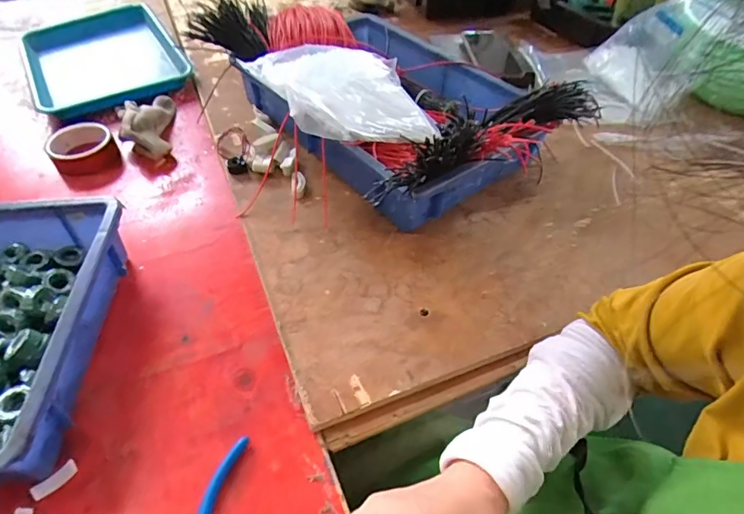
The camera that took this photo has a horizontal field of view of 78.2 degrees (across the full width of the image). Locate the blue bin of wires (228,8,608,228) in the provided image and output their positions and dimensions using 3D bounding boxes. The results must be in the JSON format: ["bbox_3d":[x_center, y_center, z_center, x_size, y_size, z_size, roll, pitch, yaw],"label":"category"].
[{"bbox_3d":[0.024,-0.244,0.659,0.325,0.146,0.457,-28,55,-23],"label":"blue bin of wires"}]

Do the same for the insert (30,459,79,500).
[{"bbox_3d":[-0.266,0.188,0.384,0.014,0.004,0.035,34,57,26],"label":"insert"}]

